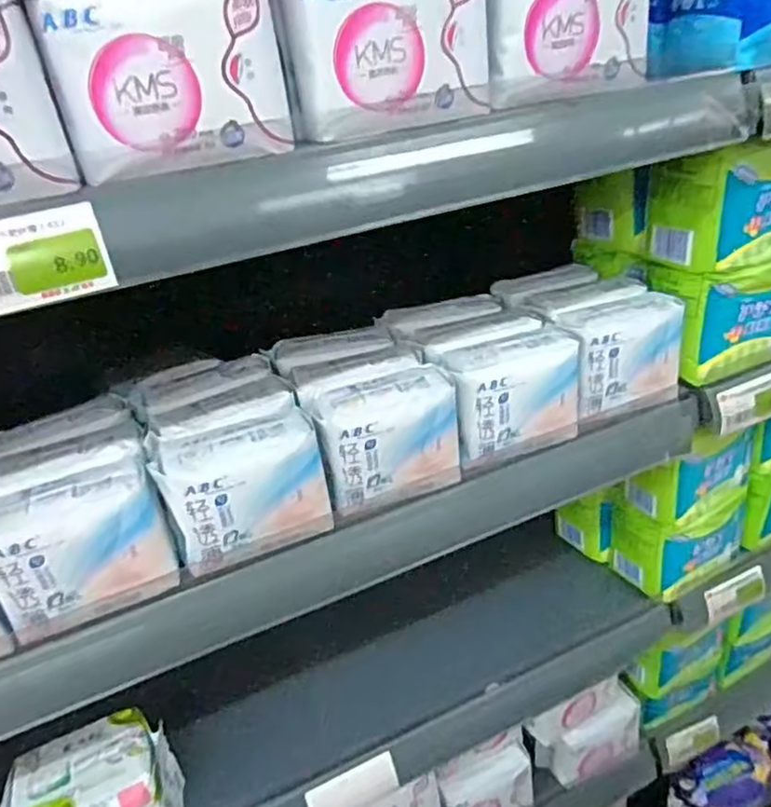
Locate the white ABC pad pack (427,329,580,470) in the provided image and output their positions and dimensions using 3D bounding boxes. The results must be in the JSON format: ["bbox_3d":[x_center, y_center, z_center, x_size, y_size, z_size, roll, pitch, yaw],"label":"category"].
[{"bbox_3d":[0.094,-0.013,0.513,0.101,0.087,0.065,-14,31,-11],"label":"white ABC pad pack"}]

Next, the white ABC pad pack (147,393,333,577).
[{"bbox_3d":[-0.096,0.053,0.449,0.102,0.084,0.064,-15,31,-12],"label":"white ABC pad pack"}]

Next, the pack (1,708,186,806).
[{"bbox_3d":[-0.227,0.311,0.524,0.115,0.078,0.082,-19,32,-20],"label":"pack"}]

